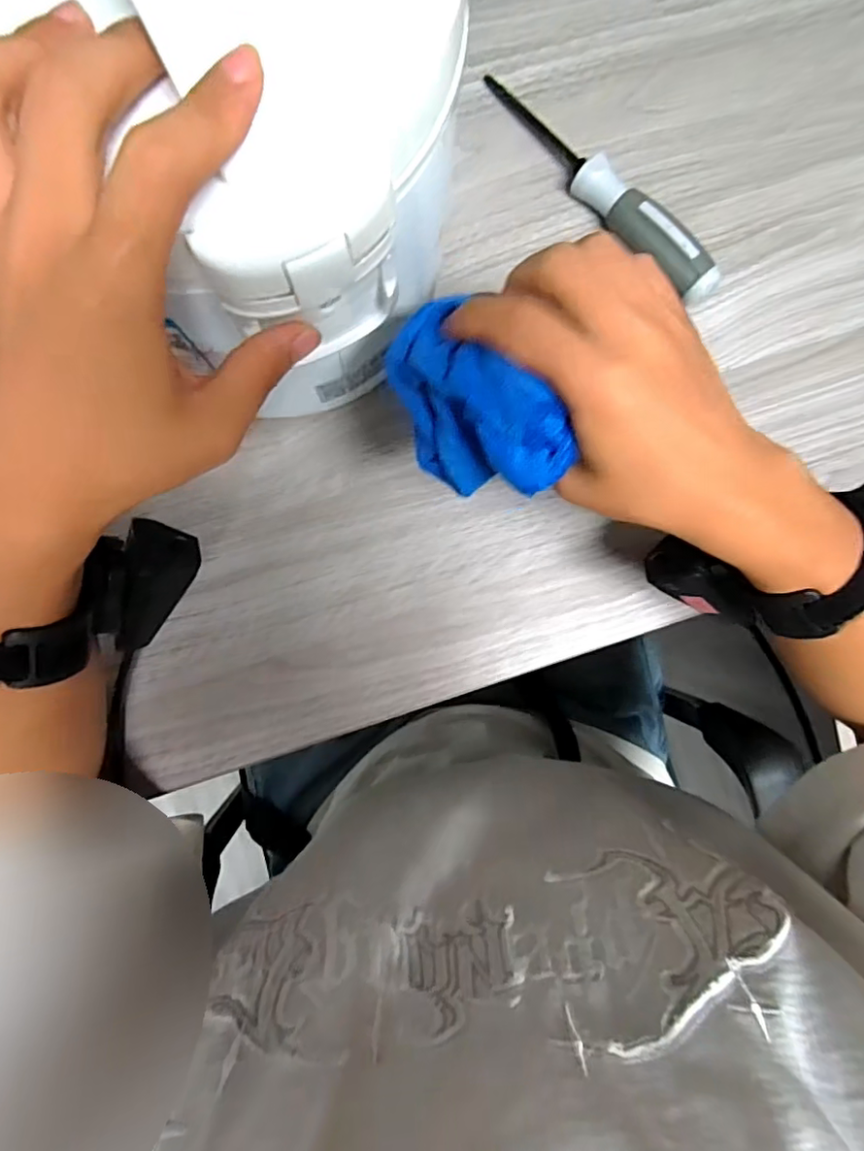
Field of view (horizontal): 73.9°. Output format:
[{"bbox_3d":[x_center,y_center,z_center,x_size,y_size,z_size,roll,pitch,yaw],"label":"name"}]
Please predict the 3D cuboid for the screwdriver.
[{"bbox_3d":[0.108,-0.255,0.372,0.025,0.034,0.202,-41,90,-4],"label":"screwdriver"}]

